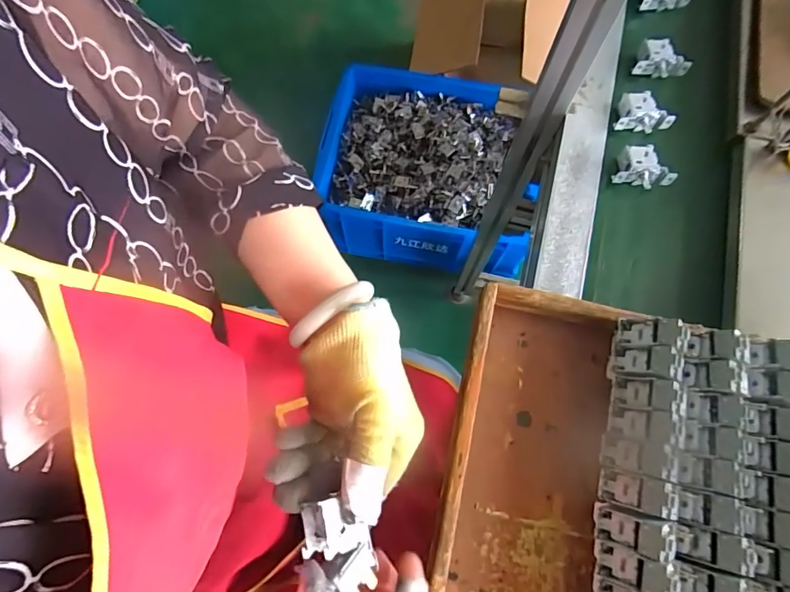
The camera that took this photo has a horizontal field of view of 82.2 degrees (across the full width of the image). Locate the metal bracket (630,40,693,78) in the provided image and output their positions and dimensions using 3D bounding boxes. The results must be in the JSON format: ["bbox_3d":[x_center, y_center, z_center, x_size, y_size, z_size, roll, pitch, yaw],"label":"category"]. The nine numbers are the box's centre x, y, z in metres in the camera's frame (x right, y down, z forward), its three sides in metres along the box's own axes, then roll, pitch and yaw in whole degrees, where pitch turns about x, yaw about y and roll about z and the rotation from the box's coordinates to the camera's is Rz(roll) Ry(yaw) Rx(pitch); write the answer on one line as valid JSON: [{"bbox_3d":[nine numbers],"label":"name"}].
[{"bbox_3d":[0.328,-0.294,0.559,0.065,0.027,0.031,2,72,0],"label":"metal bracket"}]

